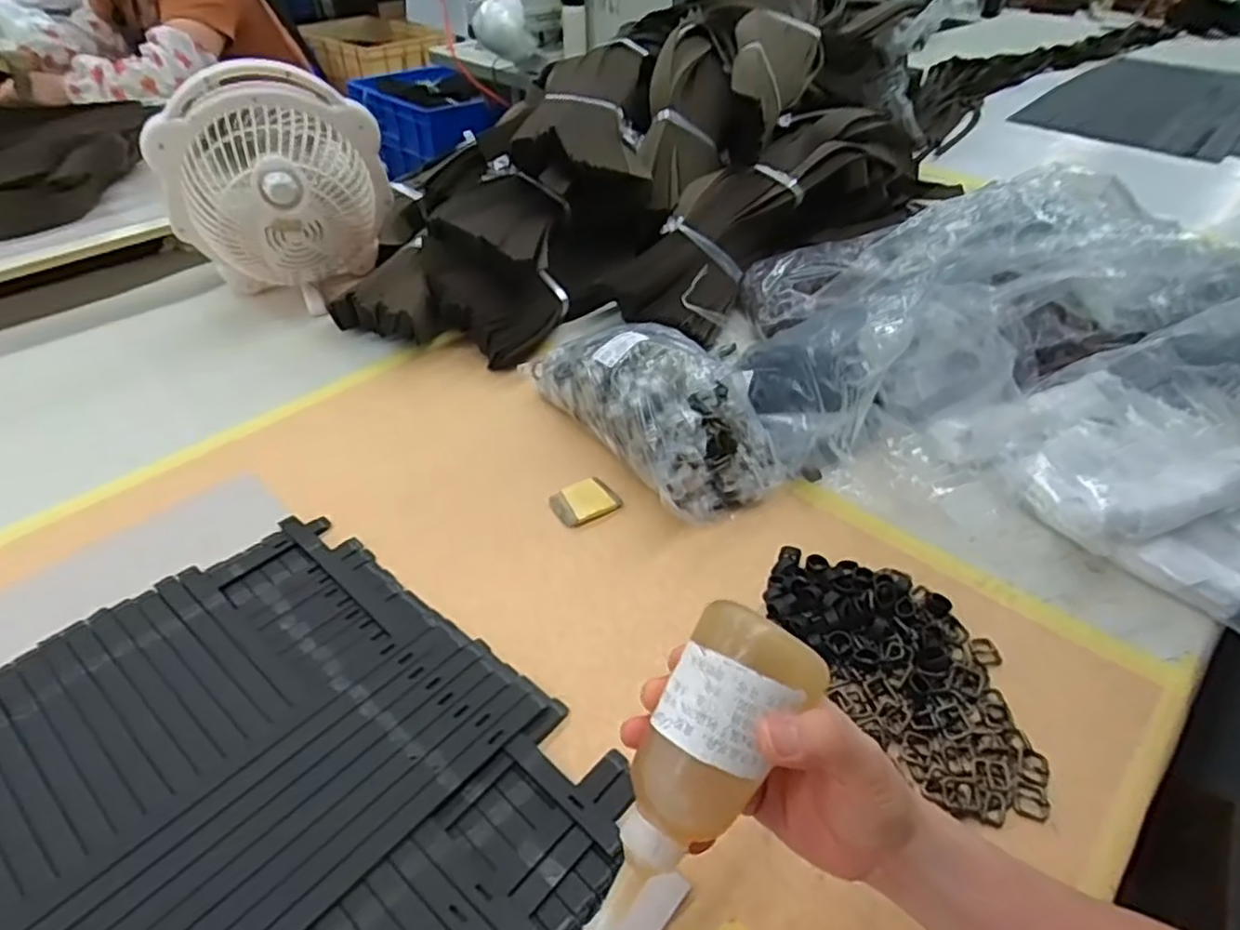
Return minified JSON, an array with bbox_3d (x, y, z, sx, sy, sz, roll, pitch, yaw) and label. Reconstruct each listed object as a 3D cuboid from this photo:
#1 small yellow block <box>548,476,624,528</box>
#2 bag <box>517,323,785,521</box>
[{"bbox_3d":[-0.032,0.032,0.633,0.057,0.008,0.046,-25,48,-29],"label":"small yellow block"},{"bbox_3d":[0.035,-0.077,0.678,0.142,0.099,0.276,-20,46,-25],"label":"bag"}]

